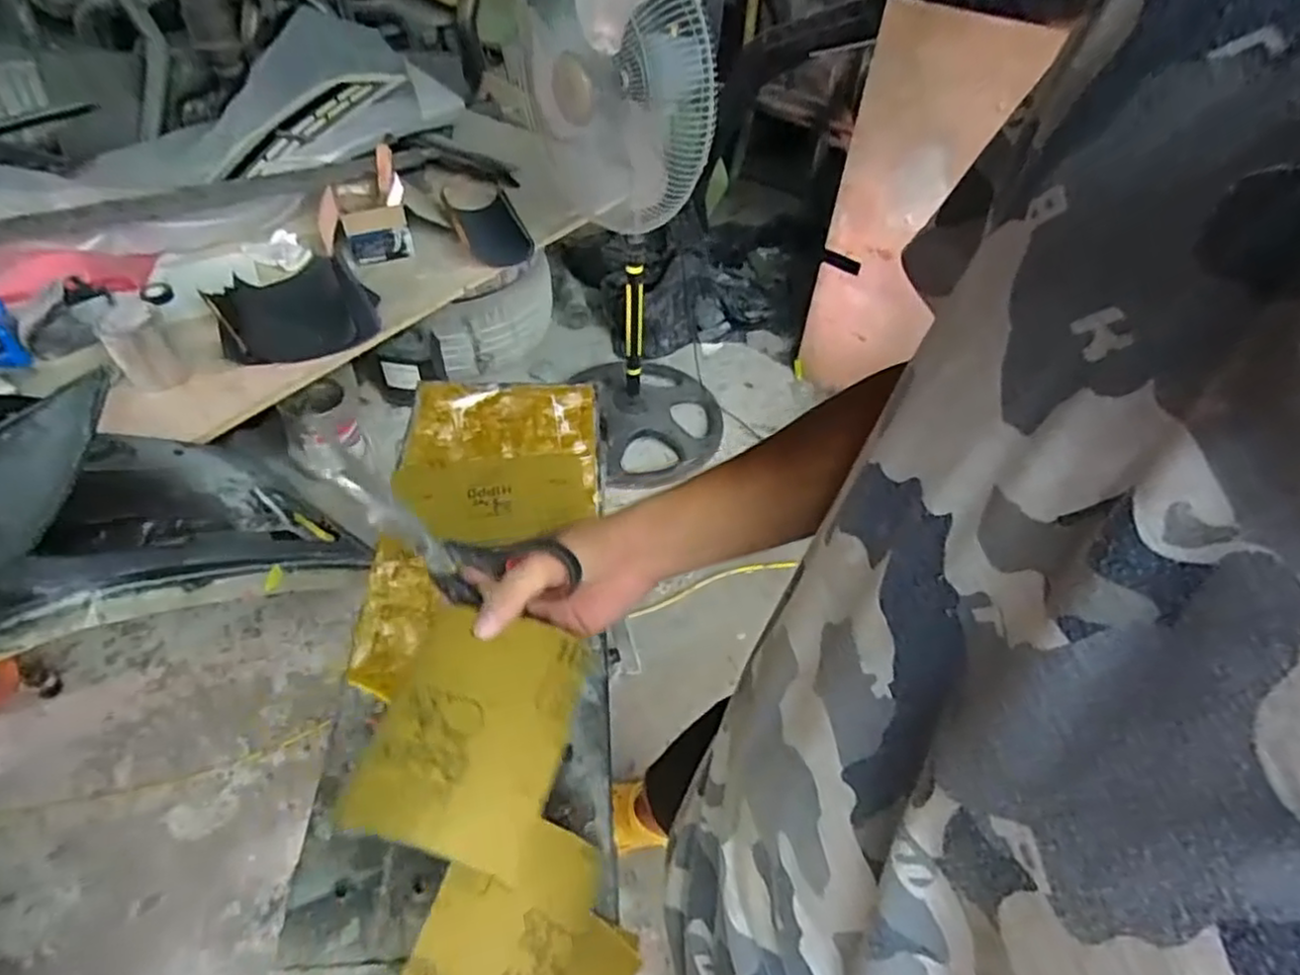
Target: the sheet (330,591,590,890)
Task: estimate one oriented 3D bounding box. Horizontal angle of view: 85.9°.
[{"bbox_3d":[-0.100,0.129,0.389,0.101,0.024,0.141,10,48,6],"label":"sheet"}]

